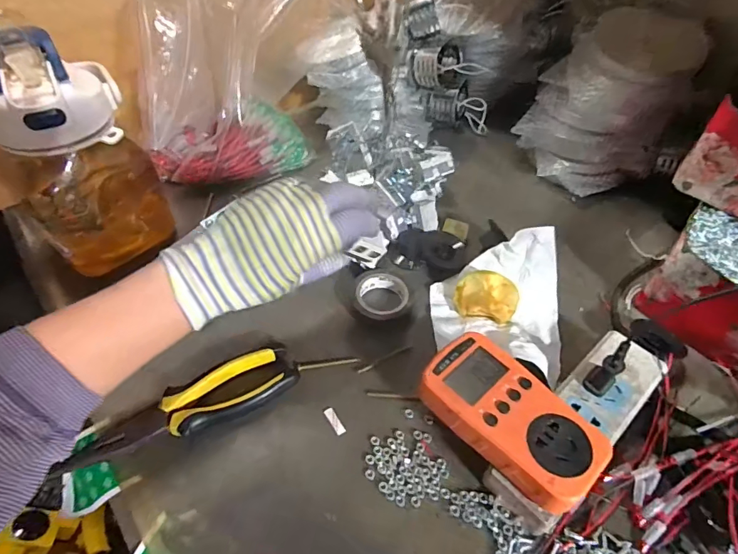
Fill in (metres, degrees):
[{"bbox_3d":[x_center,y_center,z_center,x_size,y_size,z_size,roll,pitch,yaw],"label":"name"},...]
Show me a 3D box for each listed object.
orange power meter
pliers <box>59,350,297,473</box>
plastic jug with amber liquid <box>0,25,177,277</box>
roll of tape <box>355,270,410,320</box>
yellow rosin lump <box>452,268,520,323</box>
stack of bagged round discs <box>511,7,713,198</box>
[{"bbox_3d":[0.101,0.099,0.319,0.068,0.029,0.125,-35,60,-27],"label":"orange power meter"},{"bbox_3d":[-0.142,0.104,0.354,0.174,0.023,0.044,-21,55,-19],"label":"pliers"},{"bbox_3d":[-0.272,-0.105,0.425,0.120,0.213,0.090,-28,57,-24],"label":"plastic jug with amber liquid"},{"bbox_3d":[0.013,0.019,0.441,0.051,0.017,0.053,2,51,-2],"label":"roll of tape"},{"bbox_3d":[0.112,0.019,0.427,0.057,0.031,0.039,20,53,13],"label":"yellow rosin lump"},{"bbox_3d":[0.289,-0.212,0.537,0.139,0.158,0.154,-35,61,-28],"label":"stack of bagged round discs"}]

